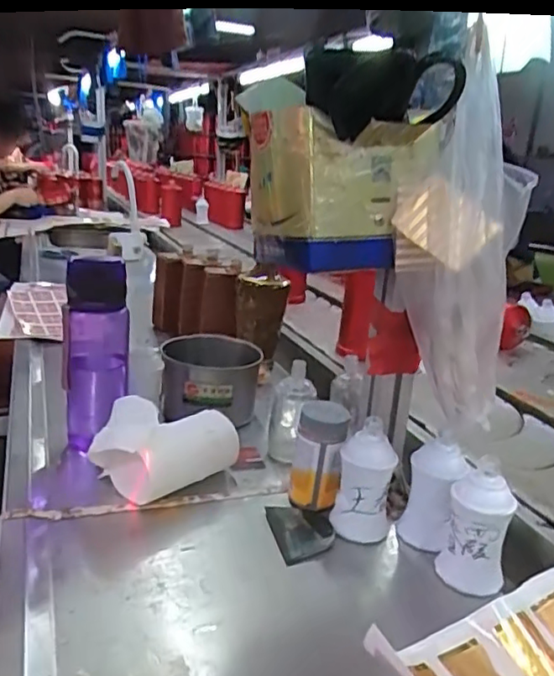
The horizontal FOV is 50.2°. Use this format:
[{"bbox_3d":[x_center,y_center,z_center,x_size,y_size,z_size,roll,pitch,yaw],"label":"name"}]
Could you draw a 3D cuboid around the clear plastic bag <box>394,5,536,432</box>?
[{"bbox_3d":[0.154,-0.075,0.511,0.104,0.289,0.119,9,19,15],"label":"clear plastic bag"}]

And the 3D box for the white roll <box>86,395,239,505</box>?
[{"bbox_3d":[-0.131,0.118,0.649,0.153,0.074,0.101,-12,24,-40],"label":"white roll"}]

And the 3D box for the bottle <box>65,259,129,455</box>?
[{"bbox_3d":[-0.212,0.018,0.698,0.070,0.221,0.075,-1,18,-13],"label":"bottle"}]

